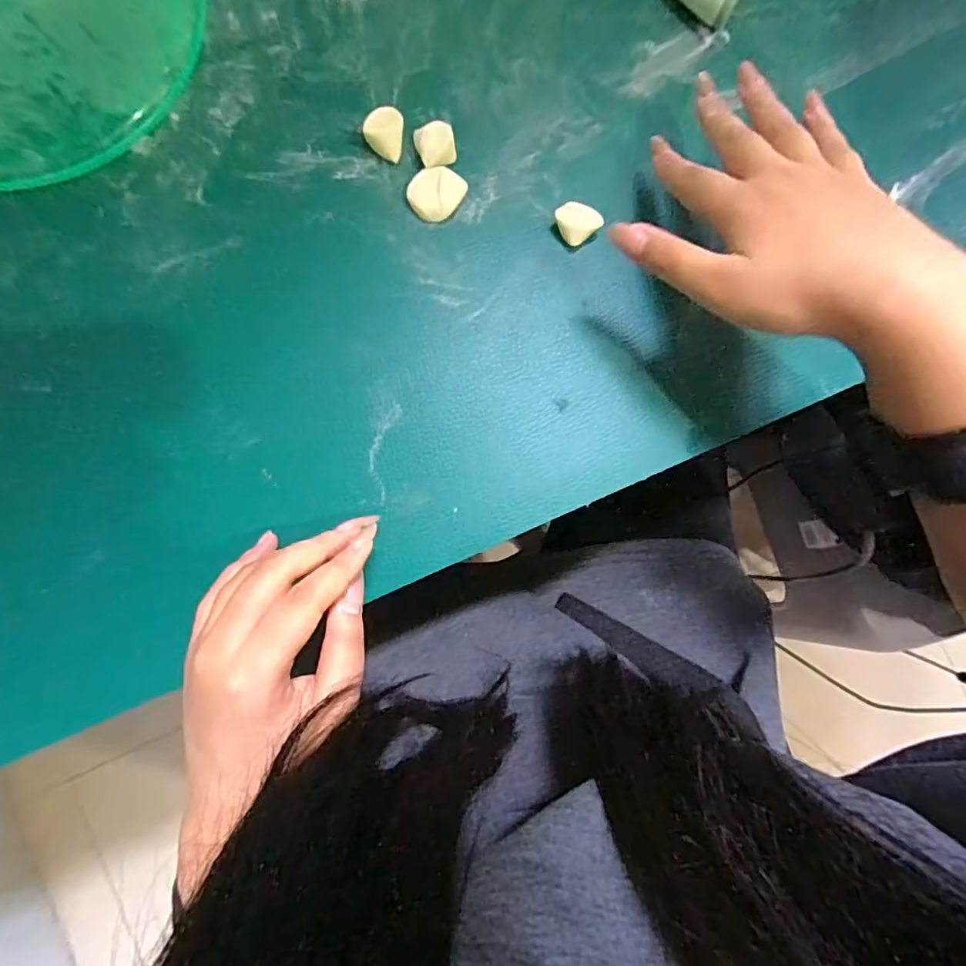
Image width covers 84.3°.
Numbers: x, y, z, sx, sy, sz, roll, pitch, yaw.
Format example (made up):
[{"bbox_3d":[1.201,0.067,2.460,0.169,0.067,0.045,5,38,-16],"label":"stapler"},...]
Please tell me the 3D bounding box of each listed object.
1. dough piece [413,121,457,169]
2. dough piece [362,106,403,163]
[{"bbox_3d":[-0.028,-0.201,0.320,0.023,0.012,0.023,0,86,-4],"label":"dough piece"},{"bbox_3d":[-0.058,-0.209,0.318,0.021,0.013,0.029,10,86,-3],"label":"dough piece"}]

